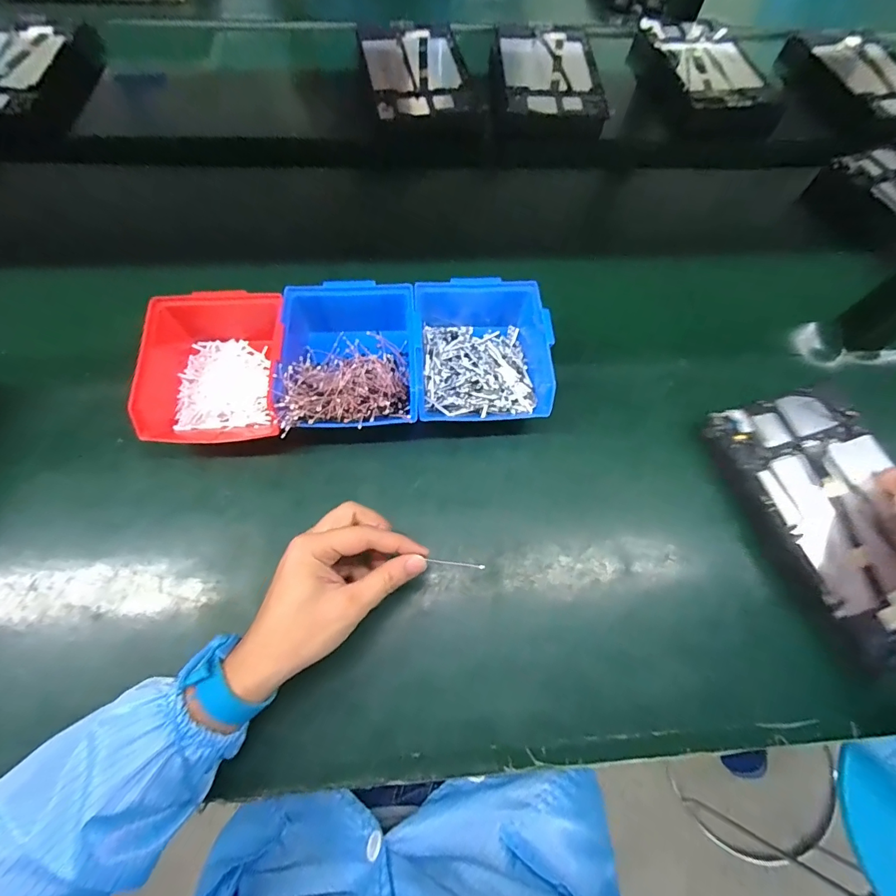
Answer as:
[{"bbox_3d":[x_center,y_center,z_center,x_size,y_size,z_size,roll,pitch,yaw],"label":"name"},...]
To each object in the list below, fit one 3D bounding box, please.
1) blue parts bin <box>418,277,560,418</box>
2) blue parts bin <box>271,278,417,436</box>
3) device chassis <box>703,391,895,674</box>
[{"bbox_3d":[0.031,-0.098,0.431,0.127,0.064,0.153,-1,66,-3],"label":"blue parts bin"},{"bbox_3d":[-0.093,-0.087,0.417,0.122,0.060,0.152,-2,66,-4],"label":"blue parts bin"},{"bbox_3d":[0.357,0.058,0.395,0.155,0.034,0.235,-20,73,-6],"label":"device chassis"}]

